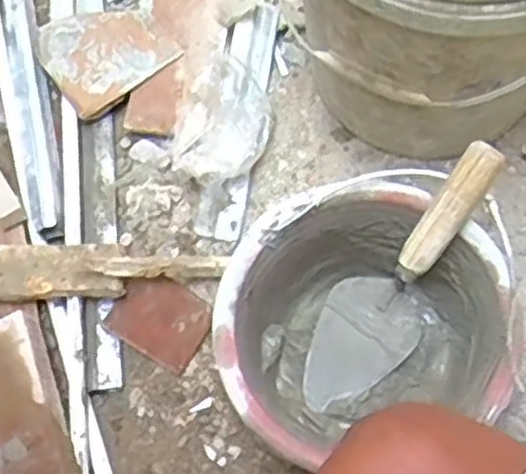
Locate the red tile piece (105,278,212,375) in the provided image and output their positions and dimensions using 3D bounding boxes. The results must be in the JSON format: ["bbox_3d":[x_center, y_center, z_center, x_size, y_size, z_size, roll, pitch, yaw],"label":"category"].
[{"bbox_3d":[-0.108,0.088,0.863,0.100,0.014,0.081,33,80,6],"label":"red tile piece"}]

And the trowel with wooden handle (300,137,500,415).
[{"bbox_3d":[0.129,0.038,0.739,0.091,0.284,0.083,43,29,20],"label":"trowel with wooden handle"}]

